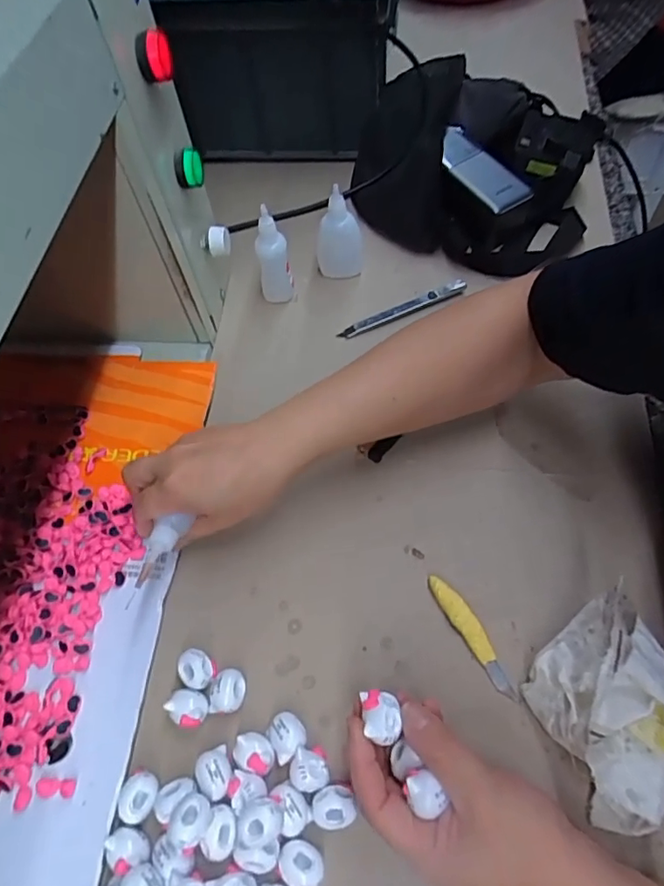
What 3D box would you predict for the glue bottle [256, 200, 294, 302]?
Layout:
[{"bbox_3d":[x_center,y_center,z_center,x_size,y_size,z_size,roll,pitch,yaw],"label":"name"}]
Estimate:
[{"bbox_3d":[-0.053,-0.170,0.507,0.030,0.085,0.024,-6,59,0],"label":"glue bottle"}]

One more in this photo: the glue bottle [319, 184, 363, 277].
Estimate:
[{"bbox_3d":[0.008,-0.199,0.518,0.042,0.089,0.022,0,59,4],"label":"glue bottle"}]

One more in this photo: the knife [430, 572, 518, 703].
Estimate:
[{"bbox_3d":[0.094,0.127,0.366,0.014,0.011,0.088,-28,61,-13],"label":"knife"}]

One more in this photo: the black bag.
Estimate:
[{"bbox_3d":[0.151,-0.306,0.597,0.268,0.075,0.263,25,64,18],"label":"black bag"}]

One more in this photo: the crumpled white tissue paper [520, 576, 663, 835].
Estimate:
[{"bbox_3d":[0.168,0.153,0.326,0.086,0.055,0.110,-19,61,-10],"label":"crumpled white tissue paper"}]

